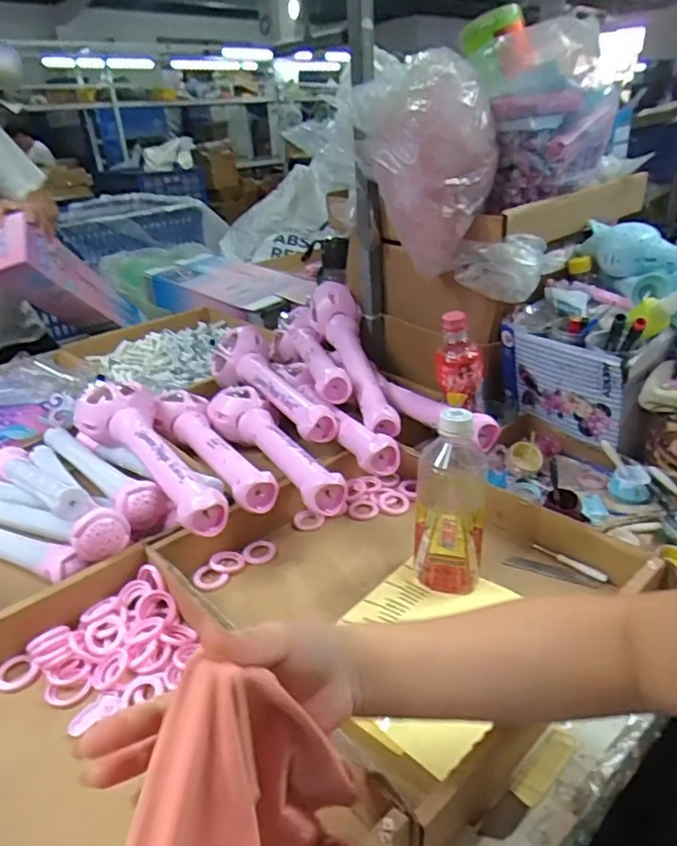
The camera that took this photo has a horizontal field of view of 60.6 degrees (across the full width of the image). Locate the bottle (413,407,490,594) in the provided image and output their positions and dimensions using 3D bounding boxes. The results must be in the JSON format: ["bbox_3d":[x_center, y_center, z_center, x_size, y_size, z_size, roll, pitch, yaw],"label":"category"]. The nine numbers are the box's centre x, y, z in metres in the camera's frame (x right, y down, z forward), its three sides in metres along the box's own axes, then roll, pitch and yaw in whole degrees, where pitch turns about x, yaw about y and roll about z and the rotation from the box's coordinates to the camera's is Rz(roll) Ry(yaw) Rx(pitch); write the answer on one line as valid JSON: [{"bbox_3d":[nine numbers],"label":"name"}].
[{"bbox_3d":[0.112,0.073,0.577,0.068,0.185,0.076,3,29,12],"label":"bottle"}]

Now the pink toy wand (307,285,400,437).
[{"bbox_3d":[0.028,-0.100,0.862,0.076,0.065,0.323,-9,47,-12],"label":"pink toy wand"}]

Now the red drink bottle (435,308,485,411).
[{"bbox_3d":[0.159,-0.080,0.761,0.050,0.126,0.049,-19,32,-27],"label":"red drink bottle"}]

